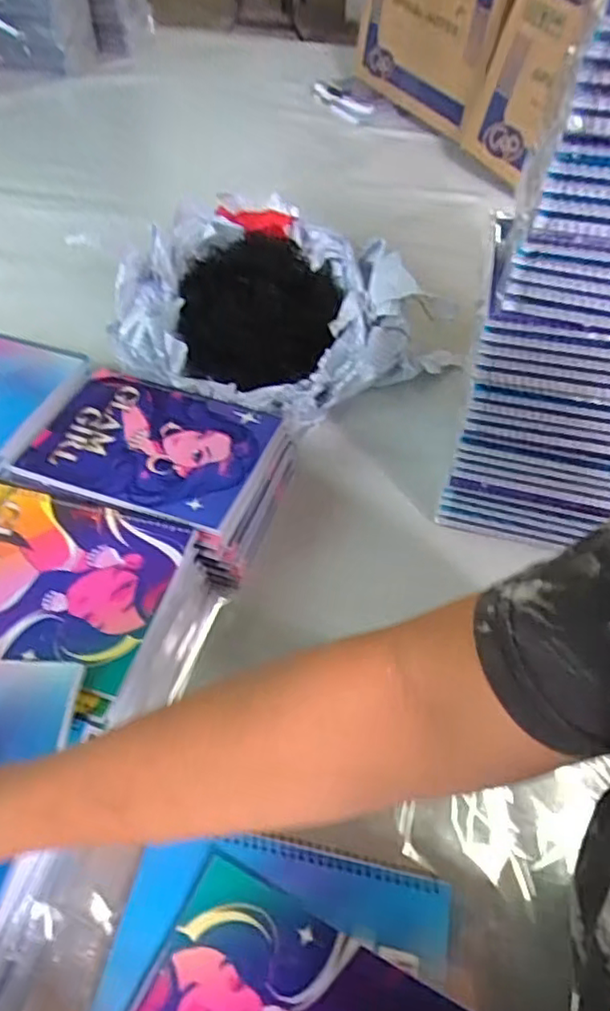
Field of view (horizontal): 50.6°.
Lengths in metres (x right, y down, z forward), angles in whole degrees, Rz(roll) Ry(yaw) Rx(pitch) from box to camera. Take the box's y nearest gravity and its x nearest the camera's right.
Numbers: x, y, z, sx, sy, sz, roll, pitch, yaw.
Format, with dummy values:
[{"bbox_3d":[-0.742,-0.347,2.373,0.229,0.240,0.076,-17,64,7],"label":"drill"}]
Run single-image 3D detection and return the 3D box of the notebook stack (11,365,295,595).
[{"bbox_3d":[-0.135,-0.032,0.604,0.213,0.079,0.157,17,51,10],"label":"notebook stack"}]

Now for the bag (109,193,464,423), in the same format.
[{"bbox_3d":[-0.041,-0.212,0.709,0.337,0.114,0.265,32,55,21],"label":"bag"}]

